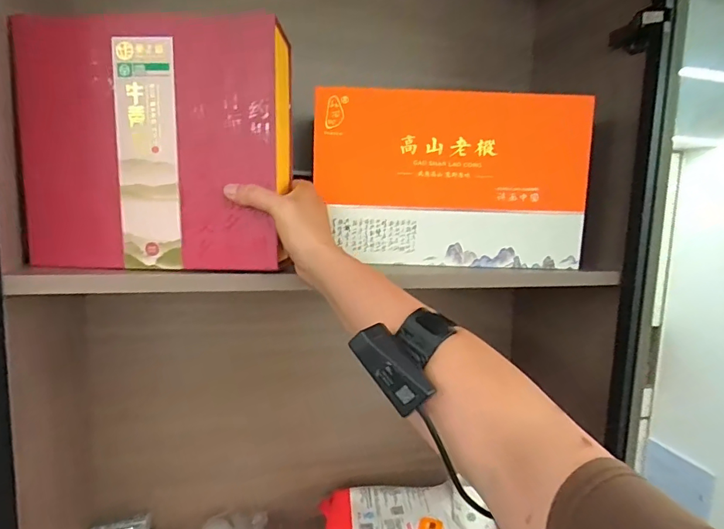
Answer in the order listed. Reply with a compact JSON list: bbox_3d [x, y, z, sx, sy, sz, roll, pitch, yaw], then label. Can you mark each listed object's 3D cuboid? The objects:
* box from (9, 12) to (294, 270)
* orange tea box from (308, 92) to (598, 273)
[{"bbox_3d":[-0.208,-0.124,0.489,0.253,0.240,0.100,2,7,5],"label":"box"},{"bbox_3d":[0.107,-0.112,0.605,0.347,0.219,0.062,1,7,-3],"label":"orange tea box"}]

